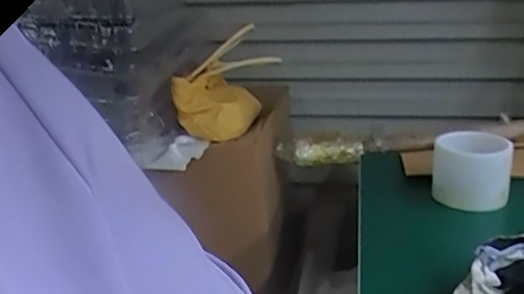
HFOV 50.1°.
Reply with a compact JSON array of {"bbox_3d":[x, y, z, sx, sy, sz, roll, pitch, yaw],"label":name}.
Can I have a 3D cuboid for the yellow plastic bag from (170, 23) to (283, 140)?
[{"bbox_3d":[-0.053,-0.097,0.878,0.120,0.133,0.156,4,20,19],"label":"yellow plastic bag"}]

